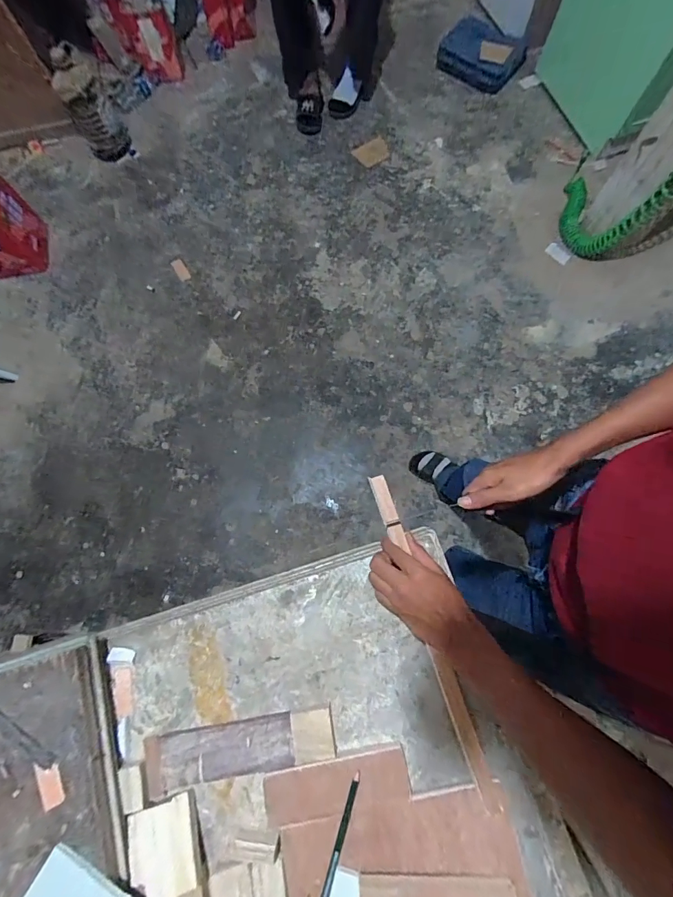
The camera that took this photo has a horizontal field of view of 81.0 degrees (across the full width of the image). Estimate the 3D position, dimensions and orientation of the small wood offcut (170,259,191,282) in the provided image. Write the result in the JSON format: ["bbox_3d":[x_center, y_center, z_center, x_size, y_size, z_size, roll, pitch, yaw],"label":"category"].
[{"bbox_3d":[-0.629,-0.722,1.594,0.045,0.007,0.092,-32,93,3],"label":"small wood offcut"}]

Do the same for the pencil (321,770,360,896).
[{"bbox_3d":[0.000,0.433,0.417,0.009,0.010,0.161,17,77,6],"label":"pencil"}]

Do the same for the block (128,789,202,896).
[{"bbox_3d":[-0.182,0.423,0.417,0.064,0.011,0.077,-8,56,-22],"label":"block"}]

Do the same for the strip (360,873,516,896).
[{"bbox_3d":[0.104,0.460,0.407,0.157,0.006,0.027,-1,63,3],"label":"strip"}]

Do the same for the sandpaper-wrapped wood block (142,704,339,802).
[{"bbox_3d":[-0.111,0.345,0.455,0.214,0.018,0.053,-11,76,-1],"label":"sandpaper-wrapped wood block"}]

